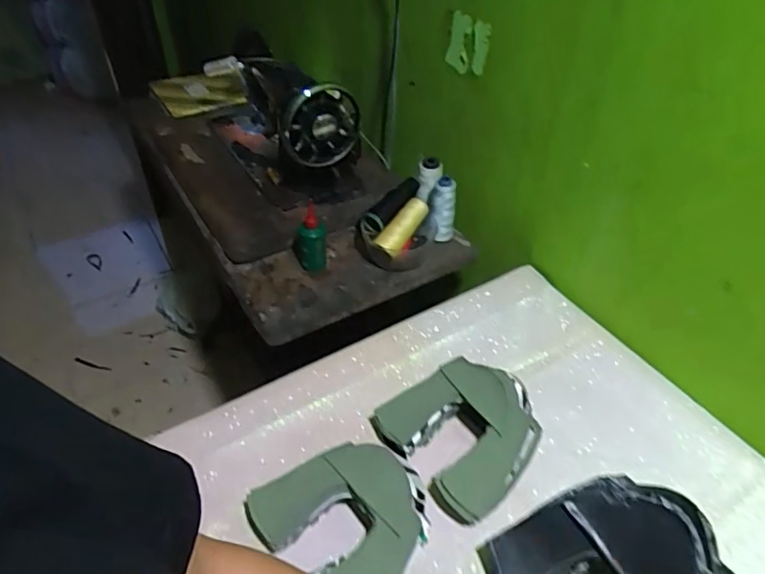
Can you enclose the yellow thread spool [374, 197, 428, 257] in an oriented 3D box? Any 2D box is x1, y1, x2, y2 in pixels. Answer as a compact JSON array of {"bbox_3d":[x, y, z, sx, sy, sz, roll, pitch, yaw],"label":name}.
[{"bbox_3d":[0.034,-0.098,0.897,0.033,0.042,0.113,27,62,25],"label":"yellow thread spool"}]

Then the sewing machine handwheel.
[{"bbox_3d":[-0.101,-0.268,0.908,0.130,0.133,0.040,-25,49,-26],"label":"sewing machine handwheel"}]

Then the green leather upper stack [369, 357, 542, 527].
[{"bbox_3d":[0.095,0.159,0.649,0.151,0.078,0.170,-32,53,-31],"label":"green leather upper stack"}]

